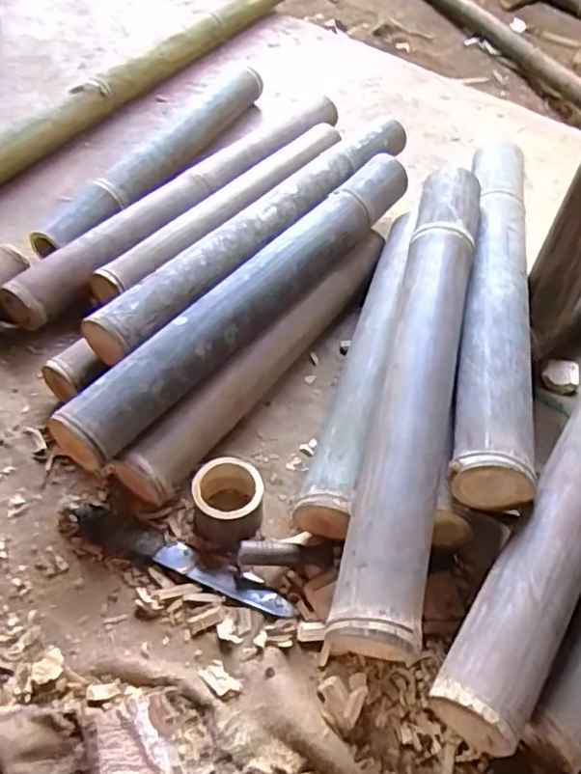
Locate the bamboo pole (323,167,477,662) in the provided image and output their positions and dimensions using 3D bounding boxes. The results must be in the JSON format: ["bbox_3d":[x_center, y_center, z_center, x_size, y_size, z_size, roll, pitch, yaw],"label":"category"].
[{"bbox_3d":[0.142,-0.028,0.683,0.081,0.073,0.616,12,54,8],"label":"bamboo pole"}]

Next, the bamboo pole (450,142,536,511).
[{"bbox_3d":[0.251,-0.132,0.770,0.082,0.056,0.595,10,53,7],"label":"bamboo pole"}]

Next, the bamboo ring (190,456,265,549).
[{"bbox_3d":[-0.069,0.124,0.688,0.075,0.059,0.076,0,53,0],"label":"bamboo ring"}]

